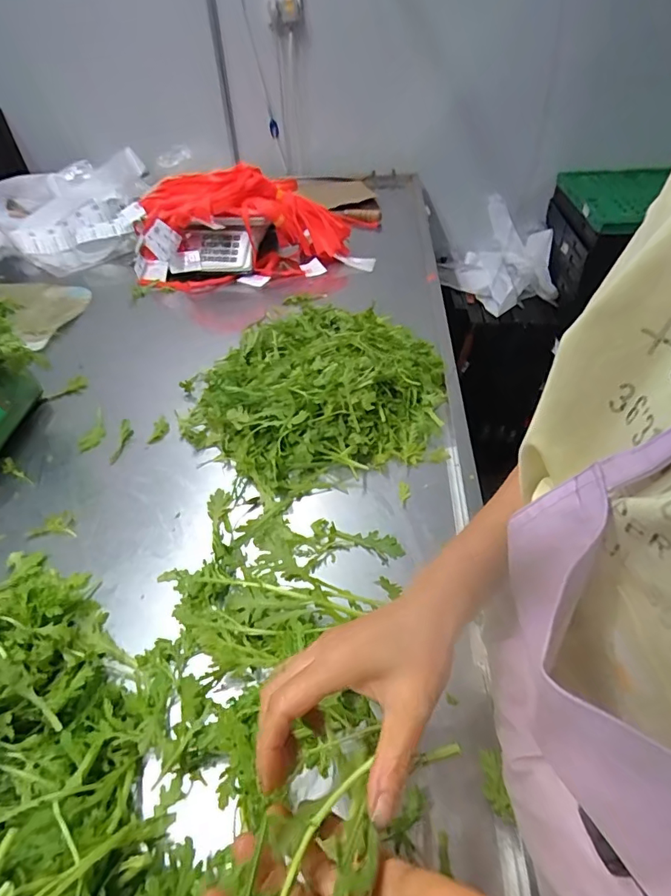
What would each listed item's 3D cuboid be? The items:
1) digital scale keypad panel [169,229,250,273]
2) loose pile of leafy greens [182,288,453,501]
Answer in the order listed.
[{"bbox_3d":[-0.251,-0.394,0.960,0.156,0.084,0.025,-5,2,-4],"label":"digital scale keypad panel"},{"bbox_3d":[-0.021,-0.099,0.673,0.360,0.079,0.365,0,44,0],"label":"loose pile of leafy greens"}]

